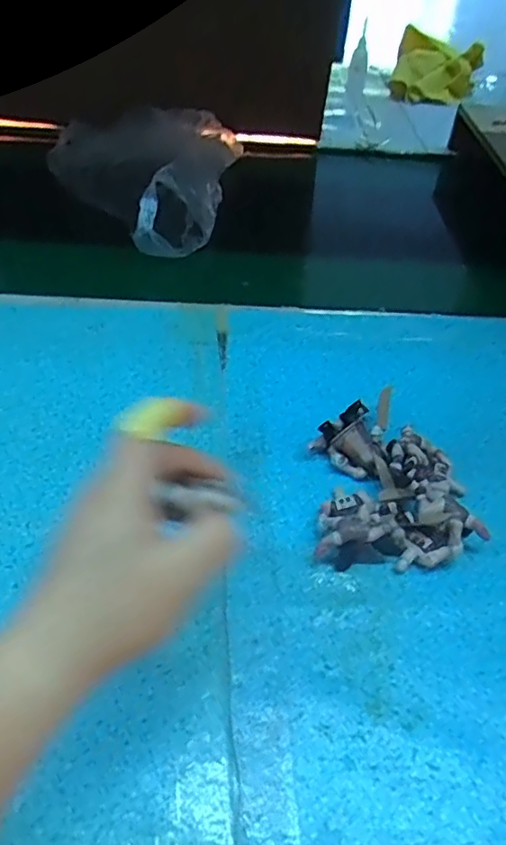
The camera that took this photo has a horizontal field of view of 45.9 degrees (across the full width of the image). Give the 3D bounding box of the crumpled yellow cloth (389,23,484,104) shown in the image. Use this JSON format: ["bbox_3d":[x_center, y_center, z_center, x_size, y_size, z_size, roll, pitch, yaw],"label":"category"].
[{"bbox_3d":[0.334,-0.644,1.091,0.144,0.084,0.211,14,46,8],"label":"crumpled yellow cloth"}]

